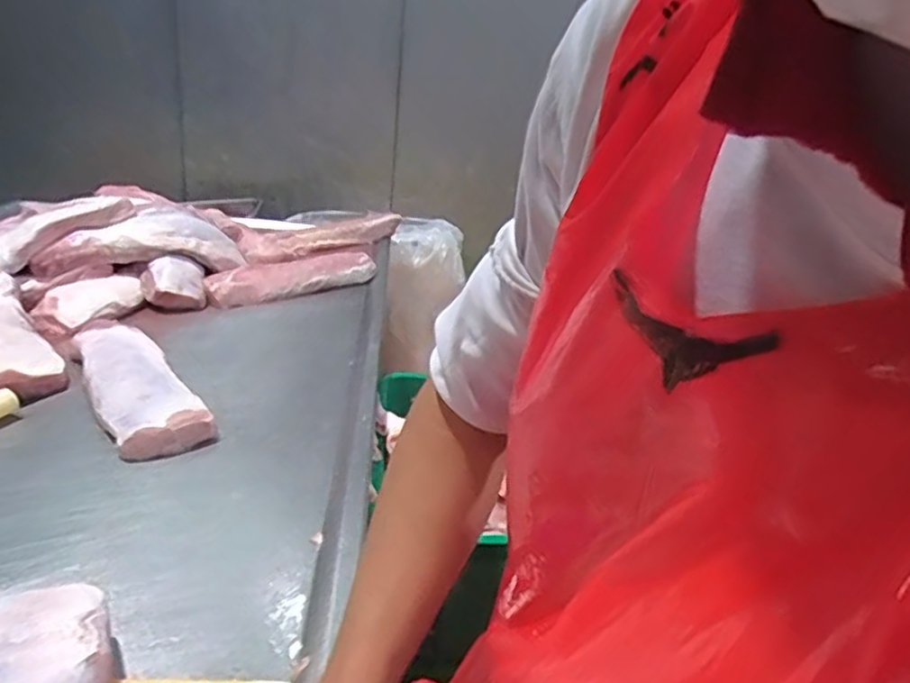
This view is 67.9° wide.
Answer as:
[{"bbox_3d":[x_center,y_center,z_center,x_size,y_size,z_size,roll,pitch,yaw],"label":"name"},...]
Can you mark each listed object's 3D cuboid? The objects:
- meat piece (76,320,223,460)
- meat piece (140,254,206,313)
[{"bbox_3d":[-0.531,0.054,1.099,0.135,0.056,0.481,-14,28,-36],"label":"meat piece"},{"bbox_3d":[-0.617,-0.130,1.483,0.128,0.086,0.118,-5,24,-21],"label":"meat piece"}]

